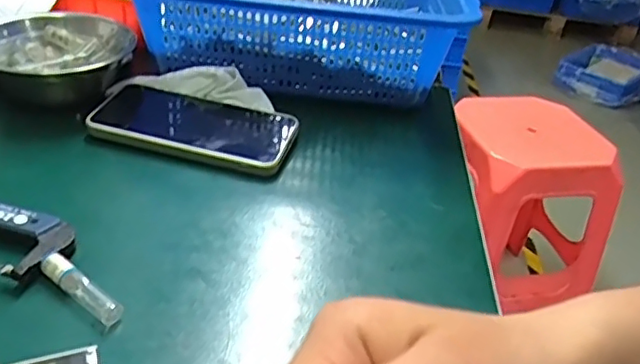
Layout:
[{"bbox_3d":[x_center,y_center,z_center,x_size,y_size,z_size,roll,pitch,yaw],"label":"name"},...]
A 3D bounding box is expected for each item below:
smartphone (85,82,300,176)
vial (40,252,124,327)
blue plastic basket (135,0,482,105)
[{"bbox_3d":[-0.104,-0.045,0.472,0.169,0.016,0.081,12,34,11],"label":"smartphone"},{"bbox_3d":[-0.129,0.058,0.325,0.059,0.013,0.011,25,39,28],"label":"vial"},{"bbox_3d":[-0.014,-0.163,0.587,0.299,0.095,0.240,7,34,3],"label":"blue plastic basket"}]

